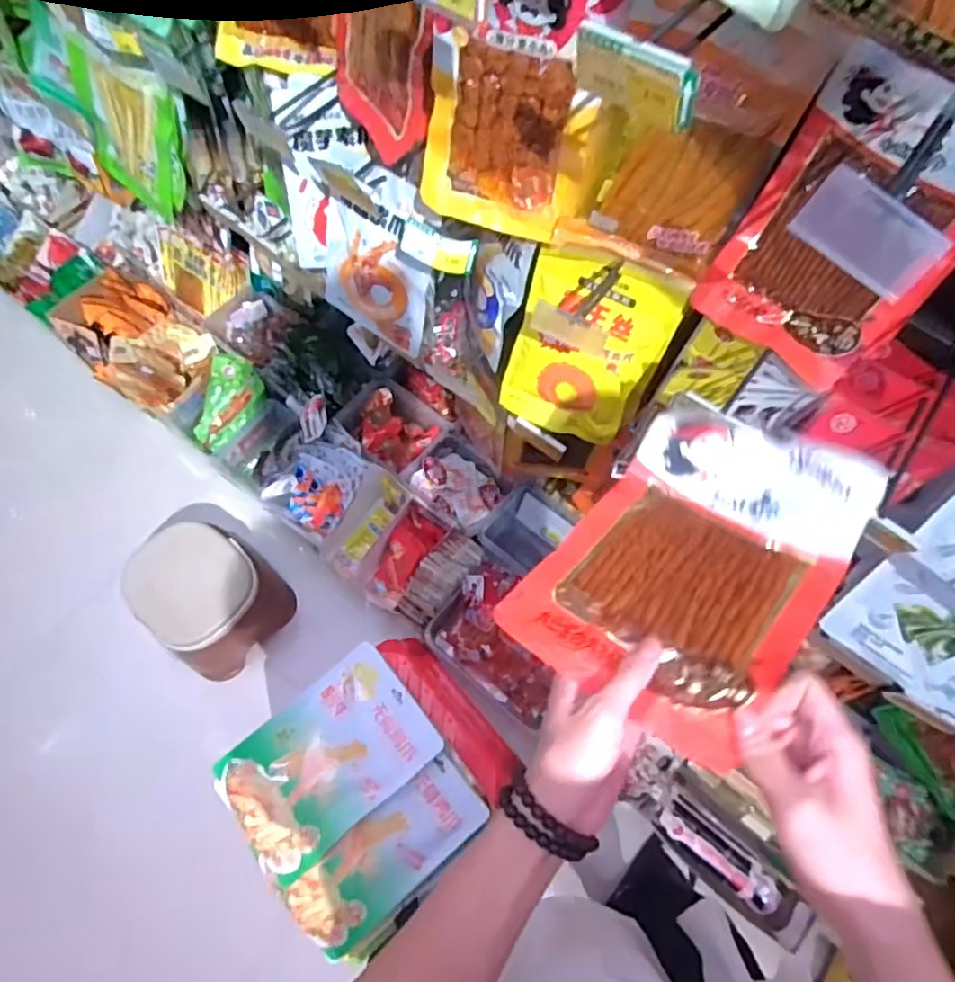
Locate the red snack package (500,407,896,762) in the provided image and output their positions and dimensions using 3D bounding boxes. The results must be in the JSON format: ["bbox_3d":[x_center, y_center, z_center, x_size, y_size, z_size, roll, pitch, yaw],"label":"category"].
[{"bbox_3d":[0.162,0.045,0.458,0.171,0.033,0.264,29,56,28],"label":"red snack package"}]

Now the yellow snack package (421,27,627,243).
[{"bbox_3d":[0.030,-0.351,0.642,0.170,0.170,0.028,19,49,10],"label":"yellow snack package"}]

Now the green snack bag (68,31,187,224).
[{"bbox_3d":[-0.545,-0.564,0.985,0.202,0.204,0.031,36,50,5],"label":"green snack bag"}]

